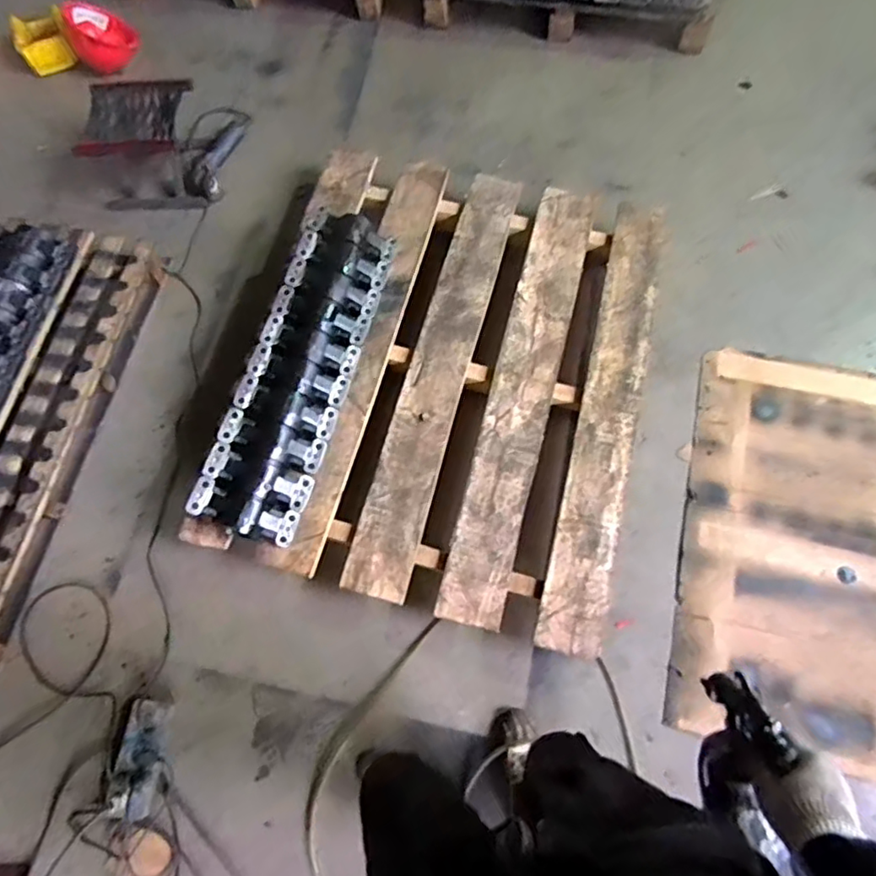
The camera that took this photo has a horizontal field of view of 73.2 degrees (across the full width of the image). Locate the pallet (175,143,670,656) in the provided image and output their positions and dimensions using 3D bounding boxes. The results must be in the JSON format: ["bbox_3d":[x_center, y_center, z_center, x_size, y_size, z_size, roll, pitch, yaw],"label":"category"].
[{"bbox_3d":[0.018,-0.158,1.469,0.972,0.162,1.120,15,71,7],"label":"pallet"}]

